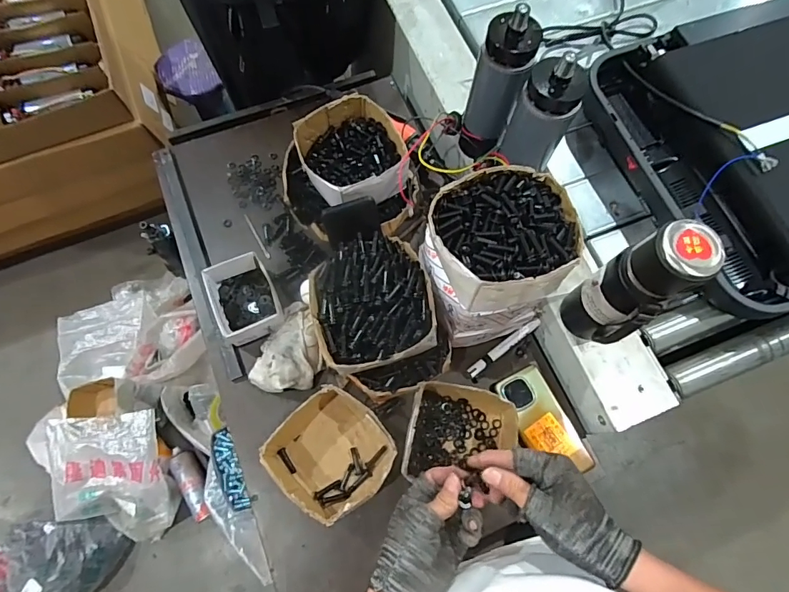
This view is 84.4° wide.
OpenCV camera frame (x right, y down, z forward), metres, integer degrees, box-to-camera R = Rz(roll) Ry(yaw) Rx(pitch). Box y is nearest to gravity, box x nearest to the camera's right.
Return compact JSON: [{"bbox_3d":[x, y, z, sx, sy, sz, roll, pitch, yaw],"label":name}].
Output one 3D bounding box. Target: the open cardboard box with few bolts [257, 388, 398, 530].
[{"bbox_3d":[-0.088,0.217,0.603,0.152,0.081,0.155,-40,77,-13],"label":"open cardboard box with few bolts"}]

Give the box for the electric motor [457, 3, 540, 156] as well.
[{"bbox_3d":[0.144,-0.290,0.633,0.072,0.231,0.065,15,72,4],"label":"electric motor"}]

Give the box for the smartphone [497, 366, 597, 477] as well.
[{"bbox_3d":[0.220,0.186,0.644,0.074,0.014,0.158,-25,74,-9],"label":"smartphone"}]

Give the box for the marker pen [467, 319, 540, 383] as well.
[{"bbox_3d":[0.171,0.080,0.677,0.141,0.014,0.022,-38,76,-13],"label":"marker pen"}]

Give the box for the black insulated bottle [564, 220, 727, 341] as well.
[{"bbox_3d":[0.274,-0.008,0.506,0.070,0.208,0.075,-34,75,-11],"label":"black insulated bottle"}]

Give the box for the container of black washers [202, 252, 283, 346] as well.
[{"bbox_3d":[-0.231,0.003,0.677,0.099,0.050,0.127,-22,73,-8],"label":"container of black washers"}]

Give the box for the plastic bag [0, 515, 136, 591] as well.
[{"bbox_3d":[-0.883,0.655,1.047,0.384,0.210,0.234,3,71,0],"label":"plastic bag"}]

